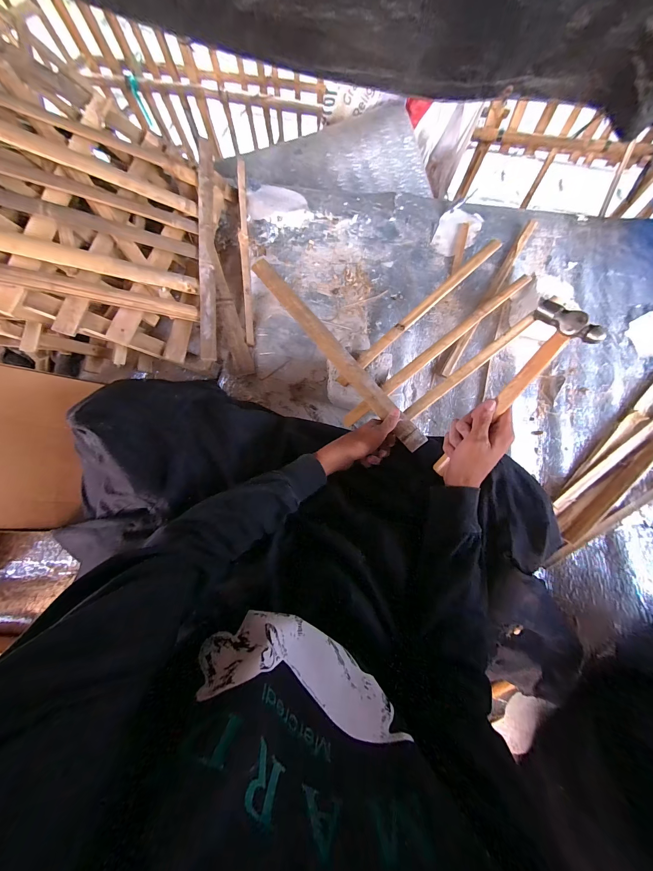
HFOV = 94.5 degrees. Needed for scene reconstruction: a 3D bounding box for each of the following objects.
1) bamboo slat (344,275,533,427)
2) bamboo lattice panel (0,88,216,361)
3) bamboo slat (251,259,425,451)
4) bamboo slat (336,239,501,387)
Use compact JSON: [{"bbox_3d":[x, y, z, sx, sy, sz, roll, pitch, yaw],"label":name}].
[{"bbox_3d":[0.232,-0.181,0.599,0.505,0.022,0.028,-39,80,-9],"label":"bamboo slat"},{"bbox_3d":[-0.492,-0.424,0.553,0.549,0.062,0.504,3,82,-30],"label":"bamboo lattice panel"},{"bbox_3d":[0.009,-0.174,0.585,0.038,0.019,0.507,-36,76,-8],"label":"bamboo slat"},{"bbox_3d":[0.200,-0.262,0.621,0.475,0.017,0.028,-43,80,-9],"label":"bamboo slat"}]

